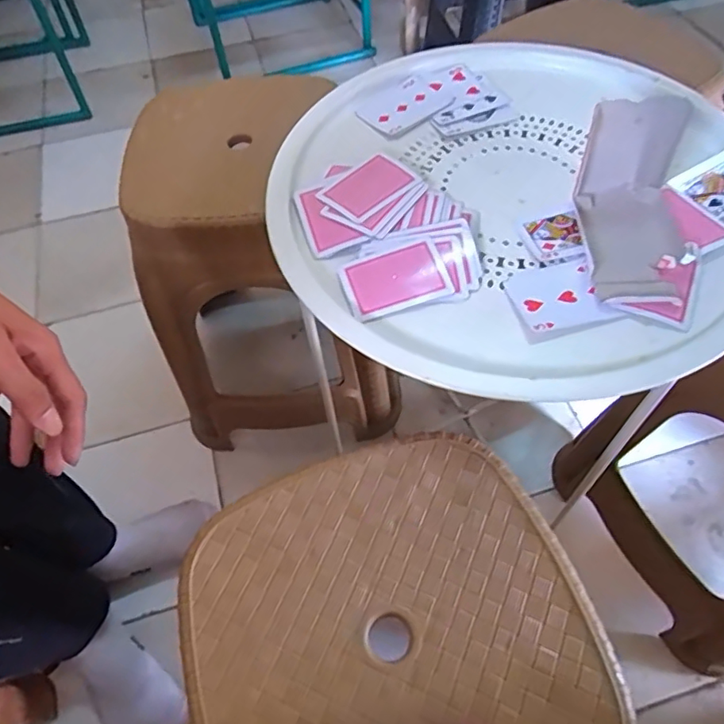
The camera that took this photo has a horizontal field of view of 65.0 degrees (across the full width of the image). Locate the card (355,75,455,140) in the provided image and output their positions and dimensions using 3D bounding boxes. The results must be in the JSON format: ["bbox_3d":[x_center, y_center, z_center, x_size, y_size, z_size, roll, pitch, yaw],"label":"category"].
[{"bbox_3d":[0.045,-0.278,0.617,0.093,0.009,0.068,-38,65,-16],"label":"card"}]

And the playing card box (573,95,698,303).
[{"bbox_3d":[0.228,-0.133,0.461,0.080,0.090,0.151,0,59,4],"label":"playing card box"}]

